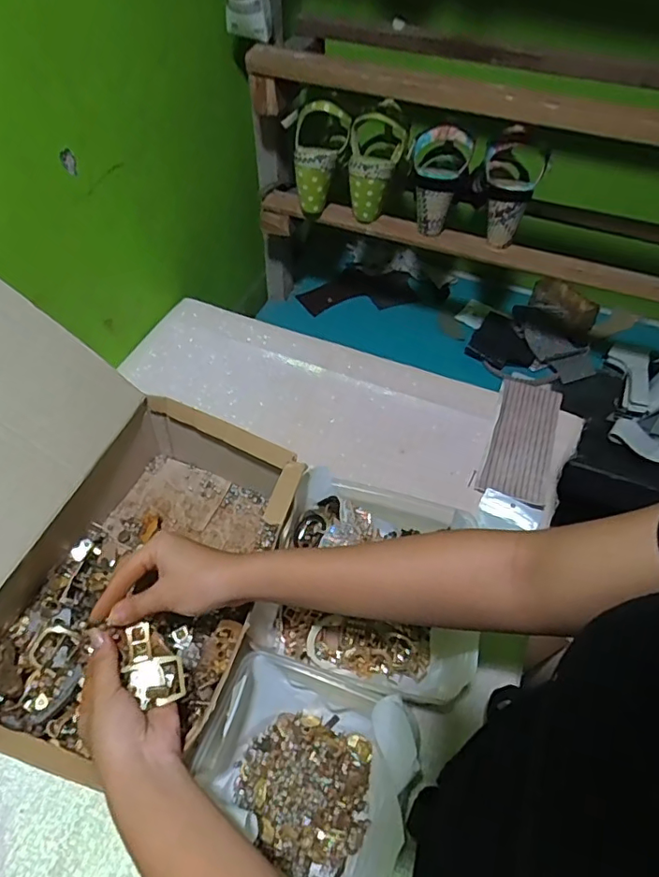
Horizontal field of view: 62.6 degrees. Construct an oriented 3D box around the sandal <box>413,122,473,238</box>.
[{"bbox_3d":[0.147,-0.362,0.749,0.079,0.129,0.085,13,51,8],"label":"sandal"}]

